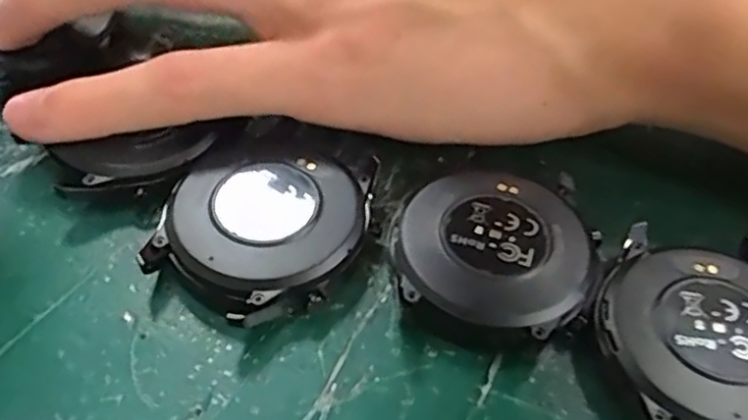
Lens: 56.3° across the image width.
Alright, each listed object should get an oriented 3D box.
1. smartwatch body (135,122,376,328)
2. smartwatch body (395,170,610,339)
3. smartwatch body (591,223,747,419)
[{"bbox_3d":[-0.023,0.001,0.160,0.042,0.013,0.051,19,49,11],"label":"smartwatch body"},{"bbox_3d":[0.027,0.009,0.156,0.043,0.012,0.040,23,50,14],"label":"smartwatch body"},{"bbox_3d":[0.067,0.026,0.142,0.043,0.012,0.051,13,48,6],"label":"smartwatch body"}]

